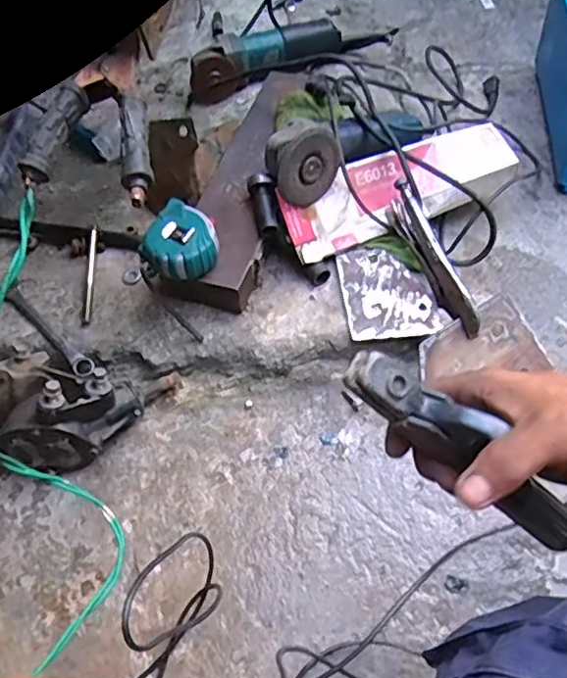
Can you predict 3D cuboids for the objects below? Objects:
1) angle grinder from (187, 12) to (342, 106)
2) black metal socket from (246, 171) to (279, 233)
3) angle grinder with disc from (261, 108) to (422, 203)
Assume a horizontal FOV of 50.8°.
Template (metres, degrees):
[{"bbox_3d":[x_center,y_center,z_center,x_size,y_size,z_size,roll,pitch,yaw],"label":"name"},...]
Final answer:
[{"bbox_3d":[-0.037,-0.481,0.985,0.260,0.067,0.094,-23,60,-10],"label":"angle grinder"},{"bbox_3d":[-0.025,-0.176,0.766,0.032,0.034,0.085,-10,58,-3],"label":"black metal socket"},{"bbox_3d":[0.080,-0.268,0.795,0.099,0.081,0.276,38,53,26],"label":"angle grinder with disc"}]

